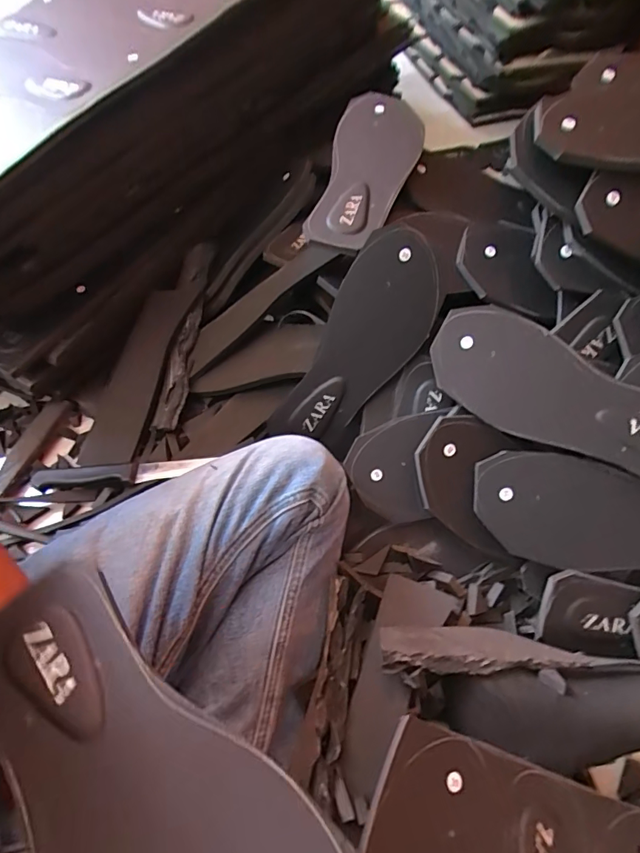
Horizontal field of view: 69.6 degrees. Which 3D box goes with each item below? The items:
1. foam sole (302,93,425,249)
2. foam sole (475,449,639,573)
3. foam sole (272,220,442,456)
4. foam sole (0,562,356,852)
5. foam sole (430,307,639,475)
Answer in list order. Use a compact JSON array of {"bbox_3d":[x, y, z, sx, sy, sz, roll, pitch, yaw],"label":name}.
[{"bbox_3d":[0.053,-0.279,0.498,0.092,0.018,0.224,12,69,10],"label":"foam sole"},{"bbox_3d":[0.269,0.083,0.403,0.251,0.007,0.099,7,92,12],"label":"foam sole"},{"bbox_3d":[0.042,-0.079,0.478,0.094,0.012,0.236,28,107,-4],"label":"foam sole"},{"bbox_3d":[-0.085,0.168,0.206,0.247,0.012,0.097,30,65,27],"label":"foam sole"},{"bbox_3d":[0.220,-0.022,0.415,0.253,0.010,0.099,32,96,16],"label":"foam sole"}]

